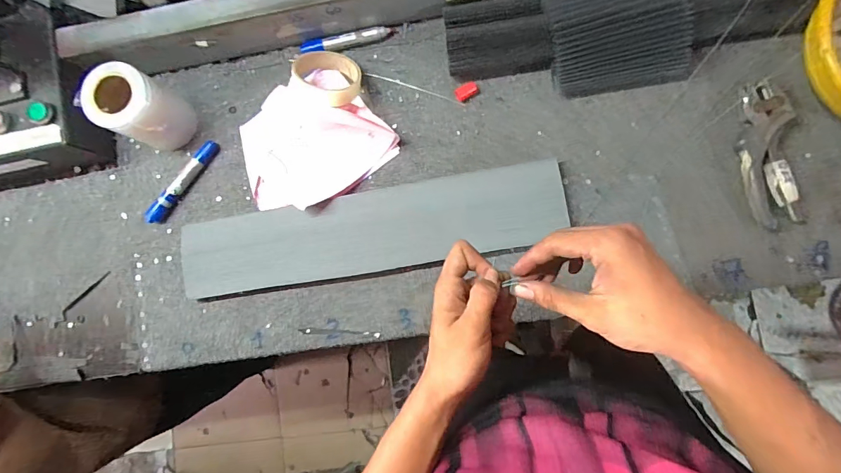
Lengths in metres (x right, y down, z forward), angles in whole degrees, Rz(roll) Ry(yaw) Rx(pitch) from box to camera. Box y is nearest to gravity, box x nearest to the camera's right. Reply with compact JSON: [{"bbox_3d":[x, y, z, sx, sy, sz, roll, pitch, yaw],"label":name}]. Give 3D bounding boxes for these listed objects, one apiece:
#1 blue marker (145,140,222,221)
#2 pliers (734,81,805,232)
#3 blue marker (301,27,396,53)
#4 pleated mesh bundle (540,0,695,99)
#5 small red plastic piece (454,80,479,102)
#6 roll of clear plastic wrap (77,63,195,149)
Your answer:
[{"bbox_3d":[-0.326,-0.074,0.579,0.023,0.020,0.138,39,90,7],"label":"blue marker"},{"bbox_3d":[0.418,-0.099,0.513,0.060,0.026,0.171,-9,85,5],"label":"pliers"},{"bbox_3d":[-0.098,-0.263,0.572,0.126,0.021,0.022,-9,85,5],"label":"blue marker"},{"bbox_3d":[0.235,-0.254,0.519,0.165,0.060,0.140,-9,85,5],"label":"pleated mesh bundle"},{"bbox_3d":[0.061,-0.190,0.557,0.029,0.008,0.018,-27,83,3],"label":"small red plastic piece"},{"bbox_3d":[-0.352,-0.162,0.537,0.079,0.114,0.075,0,85,6],"label":"roll of clear plastic wrap"}]

